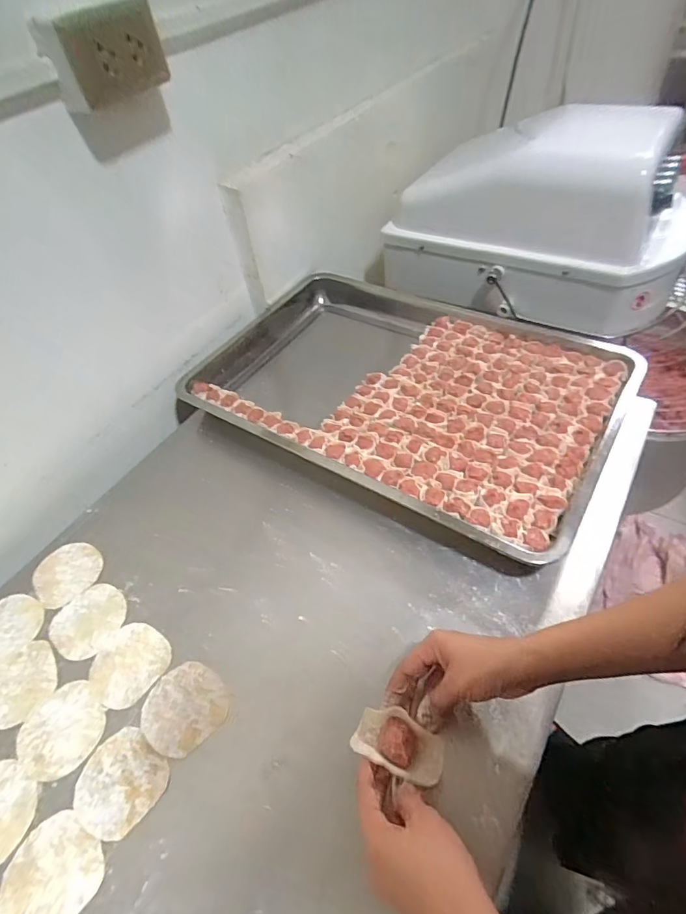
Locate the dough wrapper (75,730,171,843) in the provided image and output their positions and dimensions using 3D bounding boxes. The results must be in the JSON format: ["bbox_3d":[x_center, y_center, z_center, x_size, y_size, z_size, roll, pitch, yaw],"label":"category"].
[{"bbox_3d":[-0.205,0.298,0.431,0.075,0.004,0.074,27,58,28],"label":"dough wrapper"}]

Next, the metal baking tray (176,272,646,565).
[{"bbox_3d":[0.074,-0.107,0.715,0.613,0.063,0.397,24,57,26],"label":"metal baking tray"}]

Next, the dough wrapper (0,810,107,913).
[{"bbox_3d":[-0.242,0.348,0.392,0.076,0.004,0.075,-4,49,5],"label":"dough wrapper"}]

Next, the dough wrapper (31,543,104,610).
[{"bbox_3d":[-0.341,0.141,0.582,0.079,0.004,0.079,-4,49,5],"label":"dough wrapper"}]

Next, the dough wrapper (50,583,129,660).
[{"bbox_3d":[-0.290,0.187,0.539,0.076,0.004,0.081,-4,49,5],"label":"dough wrapper"}]

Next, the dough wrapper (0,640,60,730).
[{"bbox_3d":[-0.343,0.241,0.498,0.081,0.004,0.076,-4,49,5],"label":"dough wrapper"}]

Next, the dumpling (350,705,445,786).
[{"bbox_3d":[0.049,0.253,0.415,0.077,0.027,0.044,18,52,21],"label":"dumpling"}]

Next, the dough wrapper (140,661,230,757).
[{"bbox_3d":[-0.159,0.247,0.467,0.078,0.007,0.074,-4,49,5],"label":"dough wrapper"}]

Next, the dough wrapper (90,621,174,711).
[{"bbox_3d":[-0.228,0.220,0.502,0.074,0.004,0.077,27,58,25],"label":"dough wrapper"}]

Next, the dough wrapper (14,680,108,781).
[{"bbox_3d":[-0.279,0.270,0.464,0.078,0.004,0.078,-4,49,5],"label":"dough wrapper"}]

